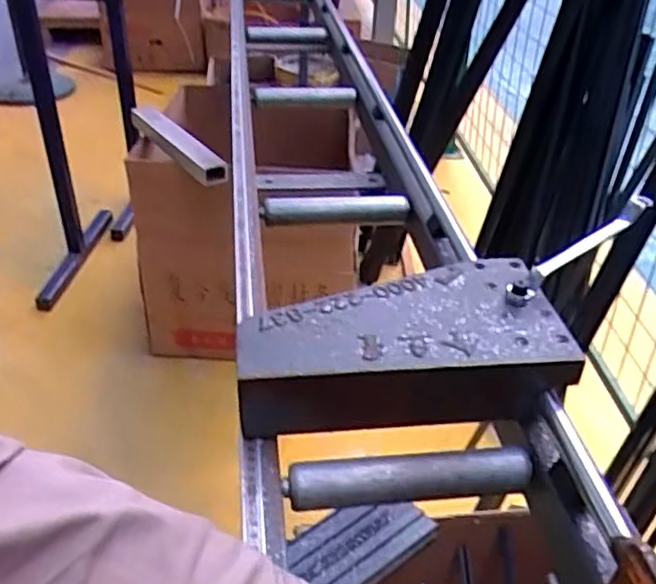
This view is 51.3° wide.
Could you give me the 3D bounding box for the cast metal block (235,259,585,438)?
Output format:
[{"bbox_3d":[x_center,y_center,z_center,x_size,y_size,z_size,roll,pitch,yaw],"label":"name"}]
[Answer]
[{"bbox_3d":[0.060,0.041,0.601,0.271,0.066,0.151,-2,34,-6],"label":"cast metal block"}]

